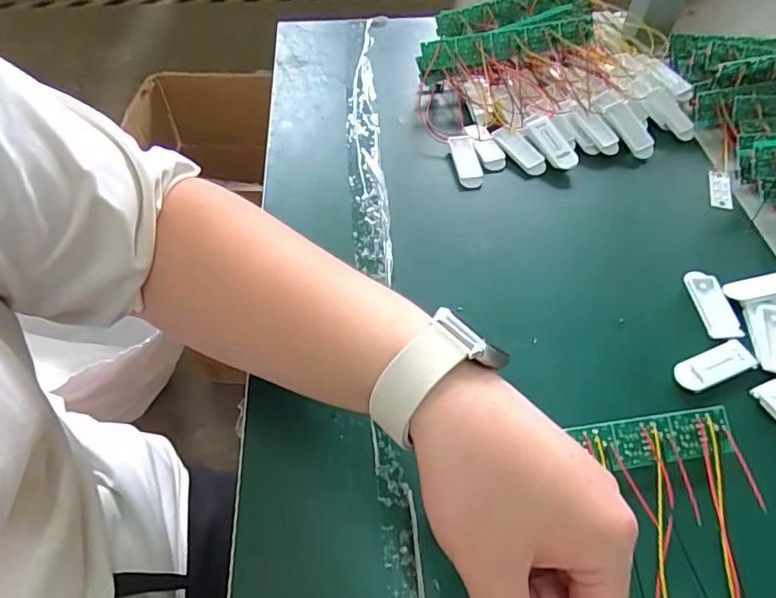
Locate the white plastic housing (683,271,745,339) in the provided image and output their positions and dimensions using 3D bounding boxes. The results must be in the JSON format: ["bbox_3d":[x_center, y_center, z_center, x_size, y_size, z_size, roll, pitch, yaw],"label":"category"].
[{"bbox_3d":[0.230,0.002,0.370,0.023,0.004,0.057,-3,54,-1],"label":"white plastic housing"}]

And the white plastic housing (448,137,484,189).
[{"bbox_3d":[0.068,-0.122,0.459,0.022,0.013,0.059,-9,54,-5],"label":"white plastic housing"}]

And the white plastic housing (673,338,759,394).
[{"bbox_3d":[0.211,0.044,0.337,0.056,0.004,0.021,-20,56,-13],"label":"white plastic housing"}]

